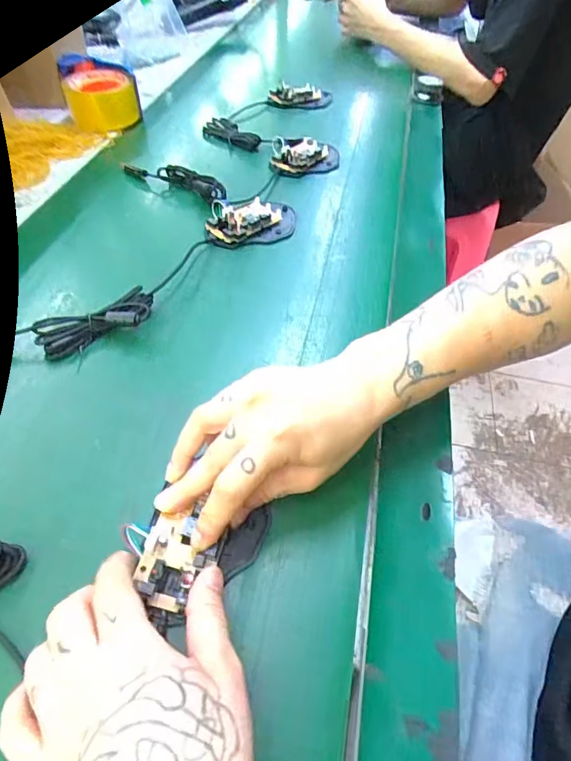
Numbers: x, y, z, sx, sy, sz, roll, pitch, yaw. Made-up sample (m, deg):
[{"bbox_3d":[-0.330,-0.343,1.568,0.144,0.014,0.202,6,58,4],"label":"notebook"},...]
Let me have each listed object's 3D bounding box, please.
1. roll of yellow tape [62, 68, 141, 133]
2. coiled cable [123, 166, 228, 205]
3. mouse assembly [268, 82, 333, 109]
[{"bbox_3d":[-0.288,-0.444,0.741,0.099,0.067,0.107,-16,52,-17],"label":"roll of yellow tape"},{"bbox_3d":[-0.139,-0.255,0.597,0.148,0.026,0.022,27,53,18],"label":"coiled cable"},{"bbox_3d":[0.026,-0.496,0.830,0.104,0.022,0.053,2,49,-2],"label":"mouse assembly"}]

